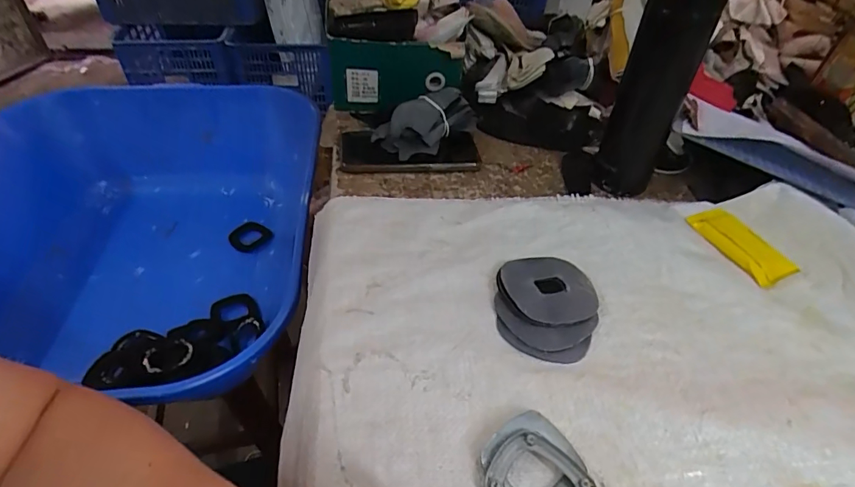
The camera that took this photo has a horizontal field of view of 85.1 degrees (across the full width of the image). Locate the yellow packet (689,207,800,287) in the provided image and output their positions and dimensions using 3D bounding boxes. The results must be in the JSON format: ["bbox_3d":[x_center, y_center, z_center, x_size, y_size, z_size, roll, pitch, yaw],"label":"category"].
[{"bbox_3d":[0.312,-0.002,0.465,0.037,0.016,0.099,-16,47,-21],"label":"yellow packet"}]

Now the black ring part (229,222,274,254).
[{"bbox_3d":[-0.300,-0.010,0.795,0.067,0.015,0.068,2,43,-2],"label":"black ring part"}]

